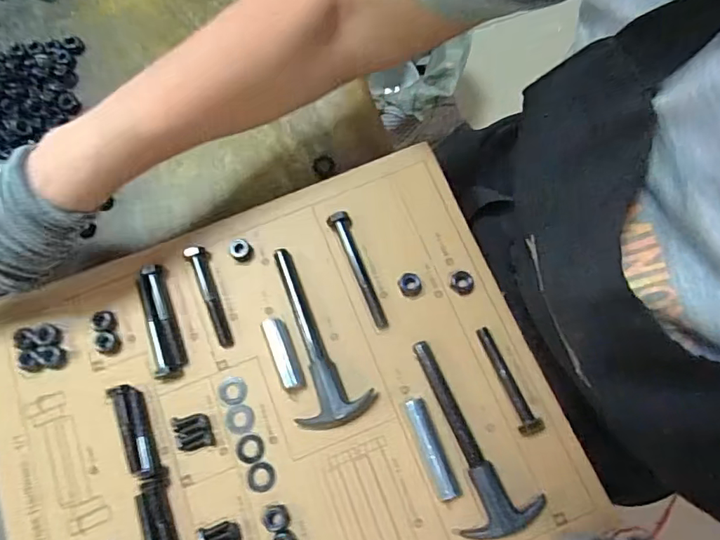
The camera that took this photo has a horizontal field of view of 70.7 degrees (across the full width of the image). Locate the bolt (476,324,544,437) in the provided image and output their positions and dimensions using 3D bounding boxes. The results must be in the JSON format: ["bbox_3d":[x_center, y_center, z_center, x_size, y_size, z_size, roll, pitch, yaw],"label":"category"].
[{"bbox_3d":[0.103,0.075,0.349,0.017,0.011,0.078,-22,75,-5],"label":"bolt"}]

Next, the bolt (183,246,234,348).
[{"bbox_3d":[-0.110,0.019,0.373,0.013,0.017,0.076,-22,74,-7],"label":"bolt"}]

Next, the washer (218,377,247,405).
[{"bbox_3d":[-0.091,0.086,0.363,0.020,0.004,0.019,0,73,0],"label":"washer"}]

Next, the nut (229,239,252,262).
[{"bbox_3d":[-0.090,-0.015,0.384,0.015,0.011,0.016,0,74,1],"label":"nut"}]

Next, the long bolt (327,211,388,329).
[{"bbox_3d":[0.000,0.000,0.375,0.015,0.018,0.090,-22,75,-5],"label":"long bolt"}]

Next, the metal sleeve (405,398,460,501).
[{"bbox_3d":[0.048,0.119,0.338,0.014,0.015,0.065,-21,75,-5],"label":"metal sleeve"}]

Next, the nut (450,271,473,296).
[{"bbox_3d":[0.075,0.009,0.374,0.016,0.005,0.017,-6,74,-1],"label":"nut"}]

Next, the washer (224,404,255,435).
[{"bbox_3d":[-0.085,0.105,0.356,0.020,0.004,0.019,0,73,0],"label":"washer"}]

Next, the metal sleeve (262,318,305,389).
[{"bbox_3d":[-0.055,0.059,0.363,0.014,0.012,0.052,-22,75,-5],"label":"metal sleeve"}]

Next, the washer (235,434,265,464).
[{"bbox_3d":[-0.076,0.124,0.350,0.020,0.004,0.019,0,73,0],"label":"washer"}]

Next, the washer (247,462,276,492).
[{"bbox_3d":[-0.067,0.141,0.344,0.019,0.004,0.019,0,73,0],"label":"washer"}]

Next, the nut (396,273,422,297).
[{"bbox_3d":[0.037,0.011,0.375,0.016,0.006,0.017,0,74,1],"label":"nut"}]

